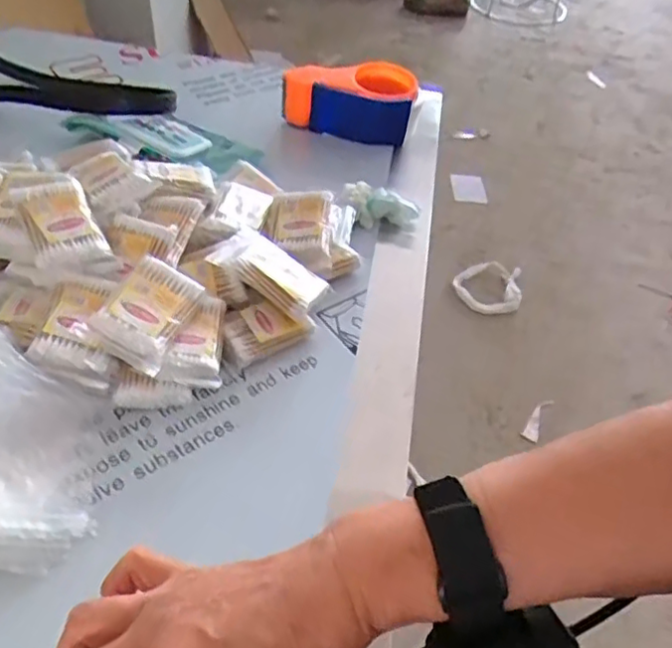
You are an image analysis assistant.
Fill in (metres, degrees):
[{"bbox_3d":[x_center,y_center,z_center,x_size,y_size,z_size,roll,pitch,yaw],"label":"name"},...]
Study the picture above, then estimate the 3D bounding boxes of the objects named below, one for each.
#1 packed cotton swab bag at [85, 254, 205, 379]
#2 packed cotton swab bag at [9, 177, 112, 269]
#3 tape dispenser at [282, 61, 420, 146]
[{"bbox_3d":[-0.140,-0.011,0.478,0.057,0.016,0.085,29,52,-7],"label":"packed cotton swab bag"},{"bbox_3d":[-0.219,-0.085,0.505,0.052,0.019,0.091,-17,65,-34],"label":"packed cotton swab bag"},{"bbox_3d":[0.018,-0.277,0.777,0.152,0.067,0.098,14,47,8],"label":"tape dispenser"}]

